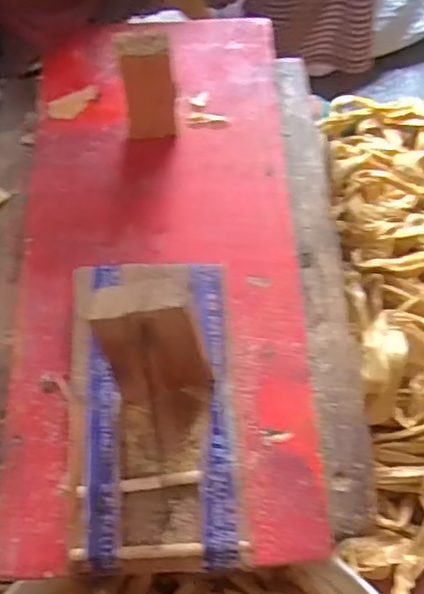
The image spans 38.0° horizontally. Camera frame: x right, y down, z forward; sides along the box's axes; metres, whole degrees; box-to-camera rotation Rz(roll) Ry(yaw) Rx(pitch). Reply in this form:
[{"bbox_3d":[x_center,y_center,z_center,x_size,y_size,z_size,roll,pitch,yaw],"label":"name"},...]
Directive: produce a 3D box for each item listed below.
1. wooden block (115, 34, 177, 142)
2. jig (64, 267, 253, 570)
[{"bbox_3d":[-0.039,-0.129,0.385,0.032,0.071,0.023,-7,63,-3],"label":"wooden block"},{"bbox_3d":[-0.031,0.044,0.291,0.083,0.079,0.157,-5,63,-2],"label":"jig"}]

